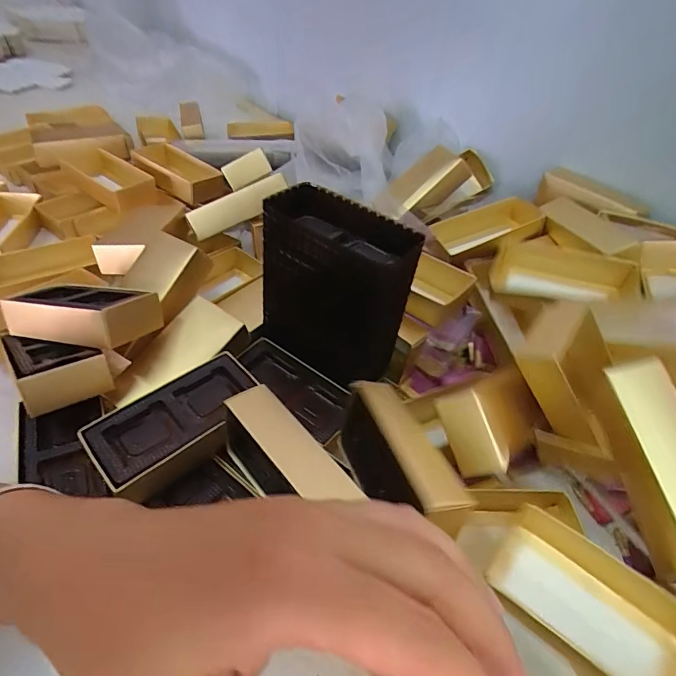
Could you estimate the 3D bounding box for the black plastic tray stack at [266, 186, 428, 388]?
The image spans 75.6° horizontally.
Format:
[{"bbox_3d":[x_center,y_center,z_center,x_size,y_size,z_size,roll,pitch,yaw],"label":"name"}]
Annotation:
[{"bbox_3d":[0.000,-0.035,0.357,0.127,0.135,0.055,29,48,20],"label":"black plastic tray stack"}]

